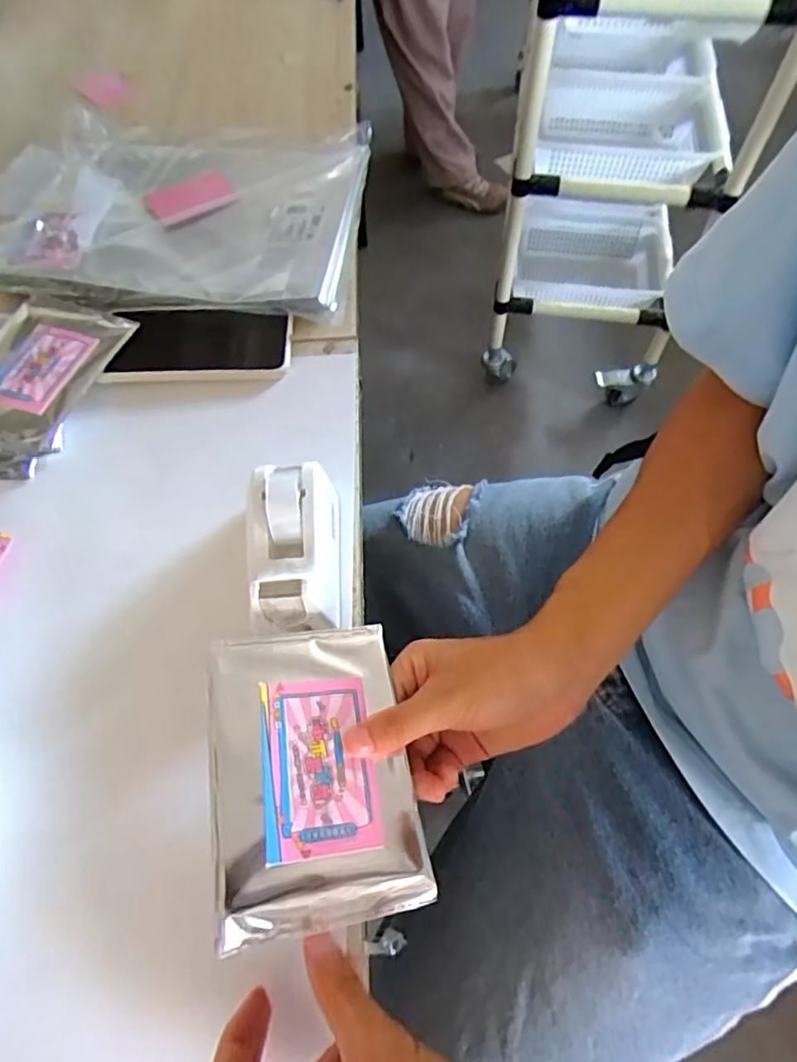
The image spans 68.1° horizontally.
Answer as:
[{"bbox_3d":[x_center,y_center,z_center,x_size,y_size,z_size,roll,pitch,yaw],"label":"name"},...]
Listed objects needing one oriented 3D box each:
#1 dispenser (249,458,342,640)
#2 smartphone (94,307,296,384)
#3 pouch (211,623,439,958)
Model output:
[{"bbox_3d":[-0.066,0.012,0.381,0.056,0.058,0.108,-5,62,-2],"label":"dispenser"},{"bbox_3d":[-0.166,-0.162,0.504,0.148,0.014,0.080,-2,62,0],"label":"smartphone"},{"bbox_3d":[-0.043,0.119,0.300,0.097,0.015,0.140,-3,56,-19],"label":"pouch"}]

